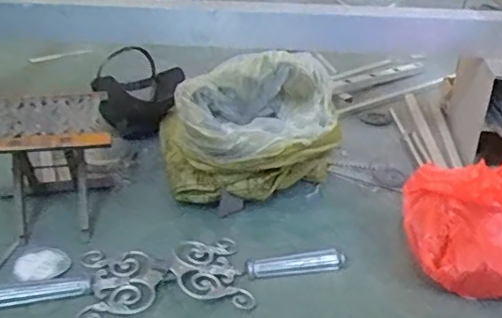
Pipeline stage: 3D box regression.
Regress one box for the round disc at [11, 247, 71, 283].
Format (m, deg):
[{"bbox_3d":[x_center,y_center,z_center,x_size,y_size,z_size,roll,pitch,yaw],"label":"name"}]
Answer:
[{"bbox_3d":[-0.436,0.219,1.257,0.112,0.008,0.112,1,29,-1],"label":"round disc"}]

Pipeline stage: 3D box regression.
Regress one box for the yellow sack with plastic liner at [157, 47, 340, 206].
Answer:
[{"bbox_3d":[-0.004,-0.067,1.484,0.420,0.312,0.312,-5,29,-12],"label":"yellow sack with plastic liner"}]

